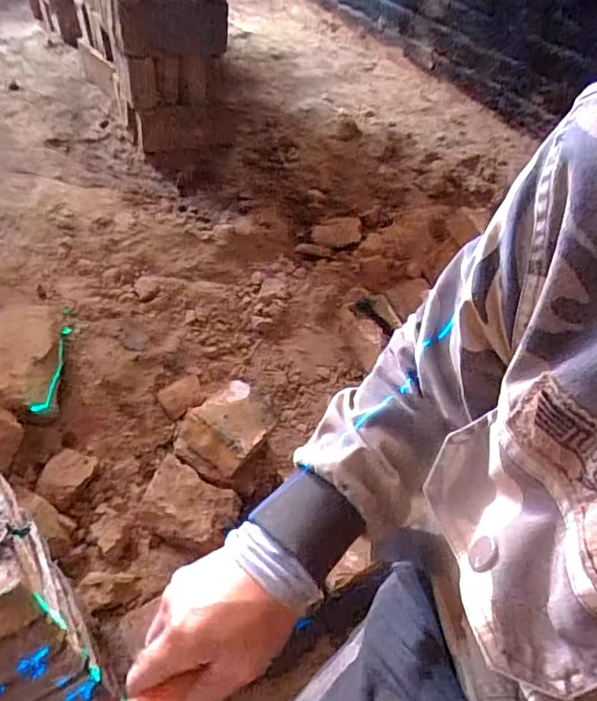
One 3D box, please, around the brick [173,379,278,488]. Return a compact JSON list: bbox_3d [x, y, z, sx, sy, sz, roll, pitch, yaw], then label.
[{"bbox_3d":[-0.109,0.125,0.875,0.115,0.062,0.150,31,51,22],"label":"brick"}]

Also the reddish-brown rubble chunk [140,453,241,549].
[{"bbox_3d":[-0.163,0.233,0.816,0.139,0.049,0.103,23,50,16],"label":"reddish-brown rubble chunk"}]

